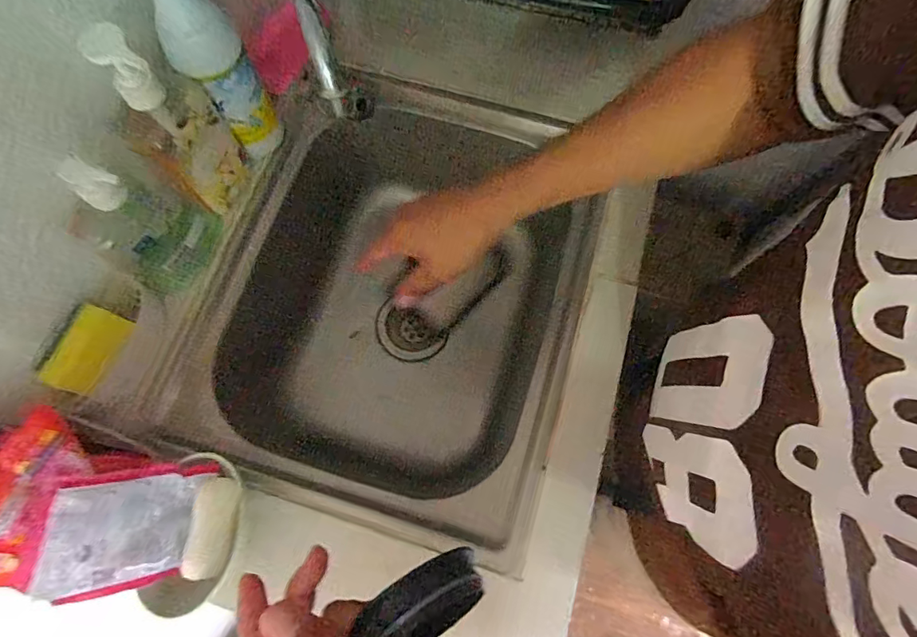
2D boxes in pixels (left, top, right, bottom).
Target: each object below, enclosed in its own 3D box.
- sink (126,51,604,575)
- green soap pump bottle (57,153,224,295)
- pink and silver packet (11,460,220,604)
[{"bbox_3d":[-0.060,-0.020,0.618,0.410,0.230,0.486,18,75,4],"label":"sink"},{"bbox_3d":[-0.289,-0.087,0.441,0.049,0.159,0.095,34,77,9],"label":"green soap pump bottle"},{"bbox_3d":[-0.259,0.165,0.364,0.015,0.117,0.088,7,87,30],"label":"pink and silver packet"}]

